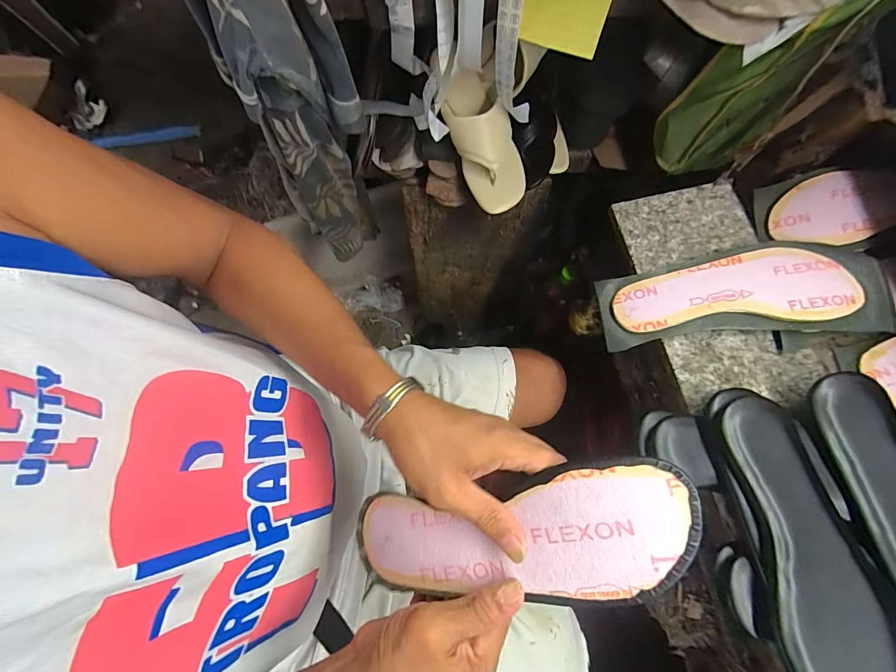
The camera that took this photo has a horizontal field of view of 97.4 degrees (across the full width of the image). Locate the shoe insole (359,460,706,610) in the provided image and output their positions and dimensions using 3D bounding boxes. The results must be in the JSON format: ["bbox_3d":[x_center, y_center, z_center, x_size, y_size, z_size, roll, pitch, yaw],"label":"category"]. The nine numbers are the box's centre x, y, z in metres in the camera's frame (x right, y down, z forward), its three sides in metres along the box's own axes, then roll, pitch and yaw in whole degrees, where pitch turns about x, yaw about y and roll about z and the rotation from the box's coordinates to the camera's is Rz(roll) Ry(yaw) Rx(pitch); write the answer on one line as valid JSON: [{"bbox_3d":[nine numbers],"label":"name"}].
[{"bbox_3d":[0.042,0.149,0.287,0.248,0.017,0.087,-17,73,21],"label":"shoe insole"}]

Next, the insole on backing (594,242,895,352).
[{"bbox_3d":[0.326,-0.047,0.438,0.294,0.025,0.101,-5,72,9],"label":"insole on backing"}]

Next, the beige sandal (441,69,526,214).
[{"bbox_3d":[0.053,-0.272,0.557,0.083,0.067,0.187,-23,100,-6],"label":"beige sandal"}]

